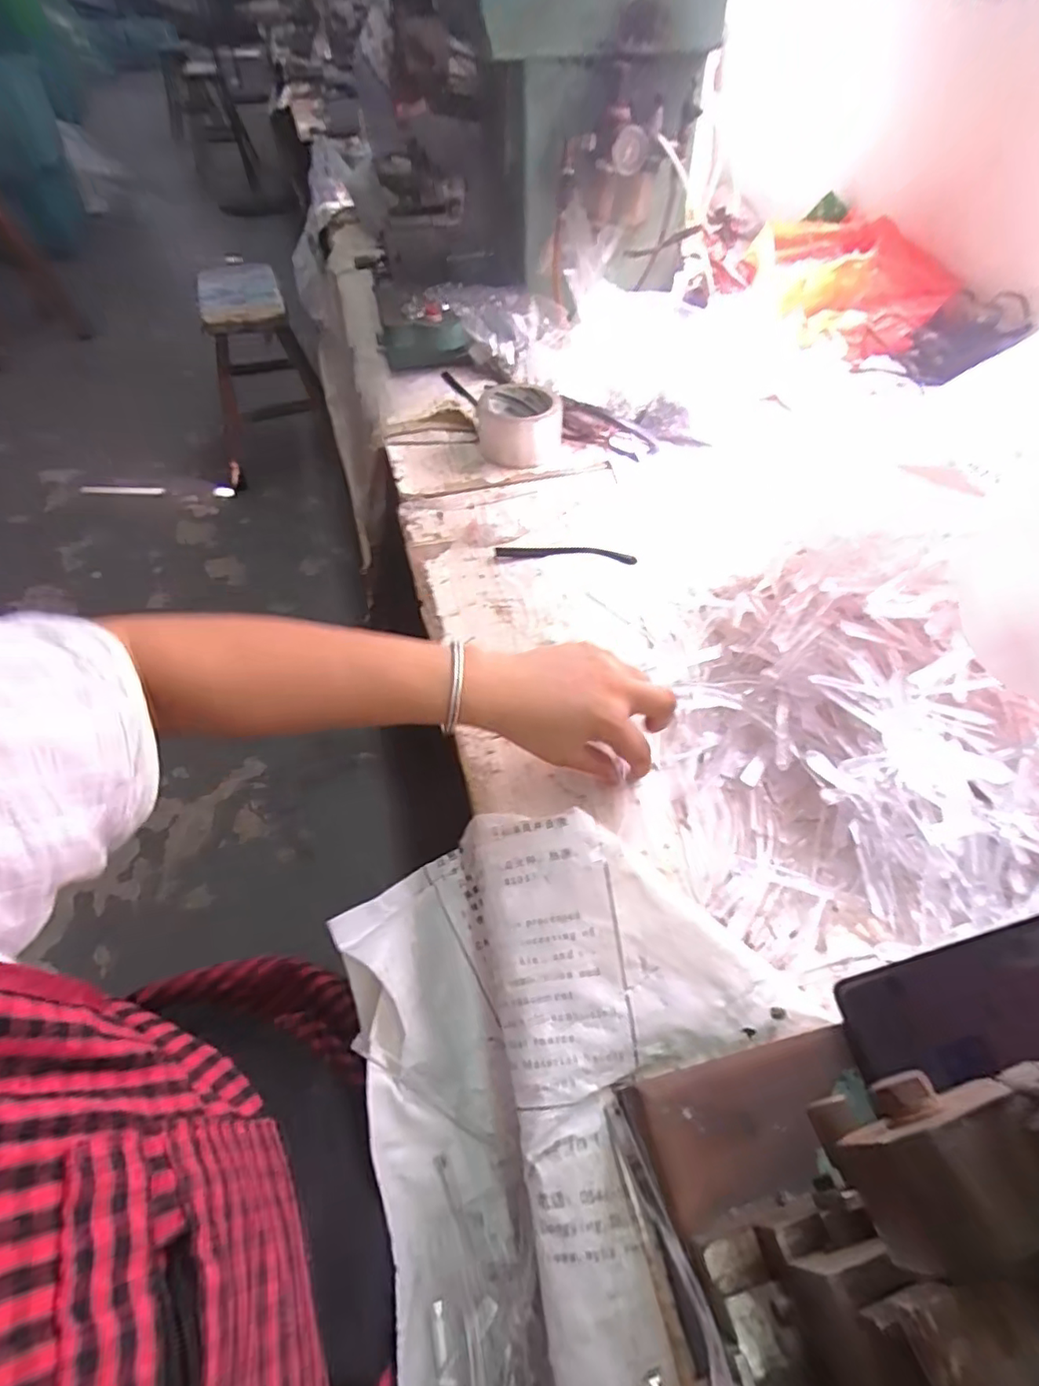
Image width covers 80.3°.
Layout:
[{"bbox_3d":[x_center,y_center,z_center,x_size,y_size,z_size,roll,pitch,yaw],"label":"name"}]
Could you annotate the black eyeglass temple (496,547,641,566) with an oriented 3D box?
[{"bbox_3d":[0.051,-0.153,0.667,0.149,0.005,0.024,3,52,3],"label":"black eyeglass temple"}]

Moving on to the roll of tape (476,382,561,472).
[{"bbox_3d":[-0.001,-0.345,0.782,0.104,0.069,0.099,0,51,0],"label":"roll of tape"}]

